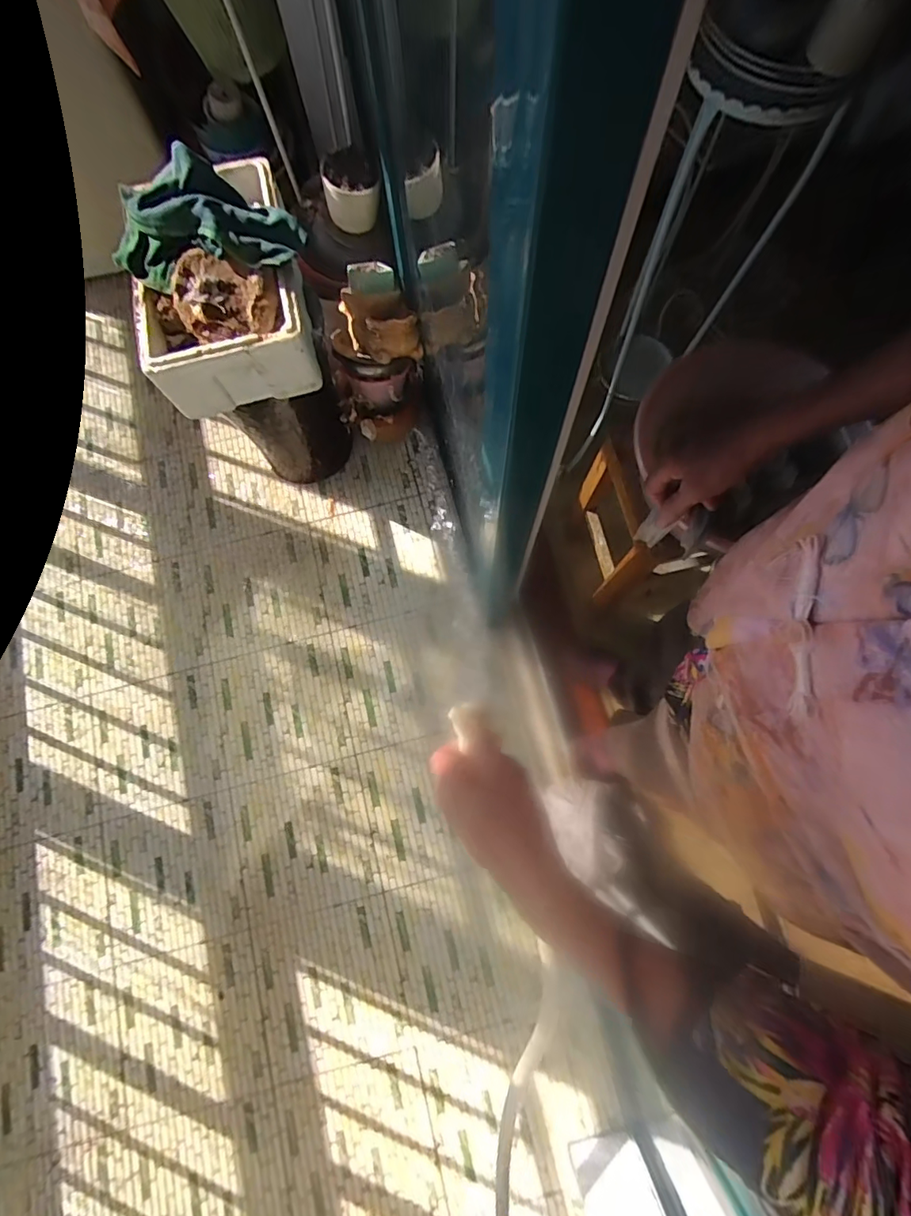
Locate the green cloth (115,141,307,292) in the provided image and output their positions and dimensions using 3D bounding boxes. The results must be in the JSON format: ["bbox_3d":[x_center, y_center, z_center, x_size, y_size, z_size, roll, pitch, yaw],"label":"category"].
[{"bbox_3d":[-0.416,-0.630,0.832,0.312,0.078,0.195,-5,77,2],"label":"green cloth"}]

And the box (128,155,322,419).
[{"bbox_3d":[-0.416,-0.571,0.896,0.274,0.160,0.403,-13,78,-1],"label":"box"}]

